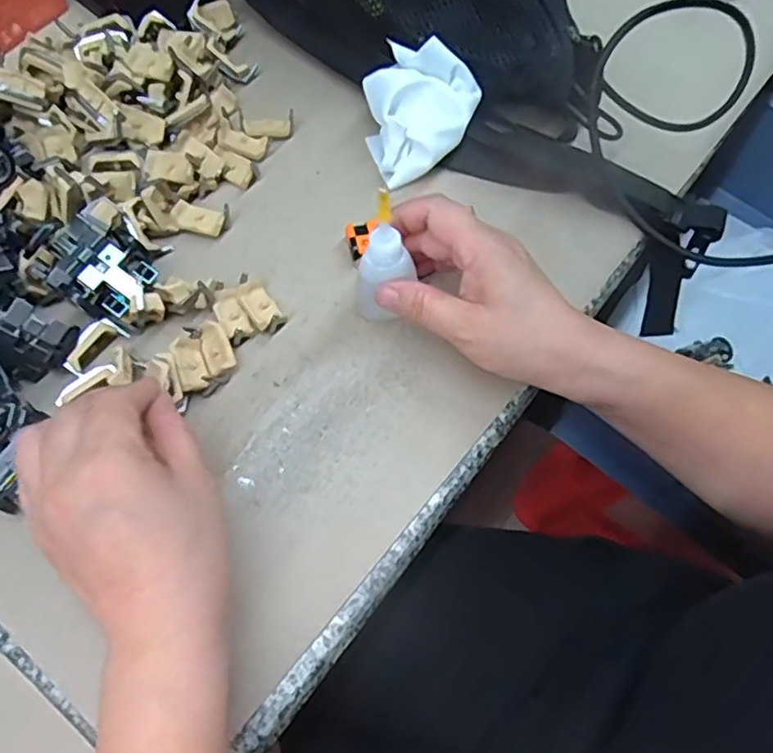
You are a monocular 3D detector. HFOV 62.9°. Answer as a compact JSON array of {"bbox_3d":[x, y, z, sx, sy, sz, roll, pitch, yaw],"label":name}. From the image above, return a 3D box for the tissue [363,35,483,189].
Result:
[{"bbox_3d":[0.022,-0.169,0.409,0.069,0.052,0.074,6,67,1],"label":"tissue"}]

